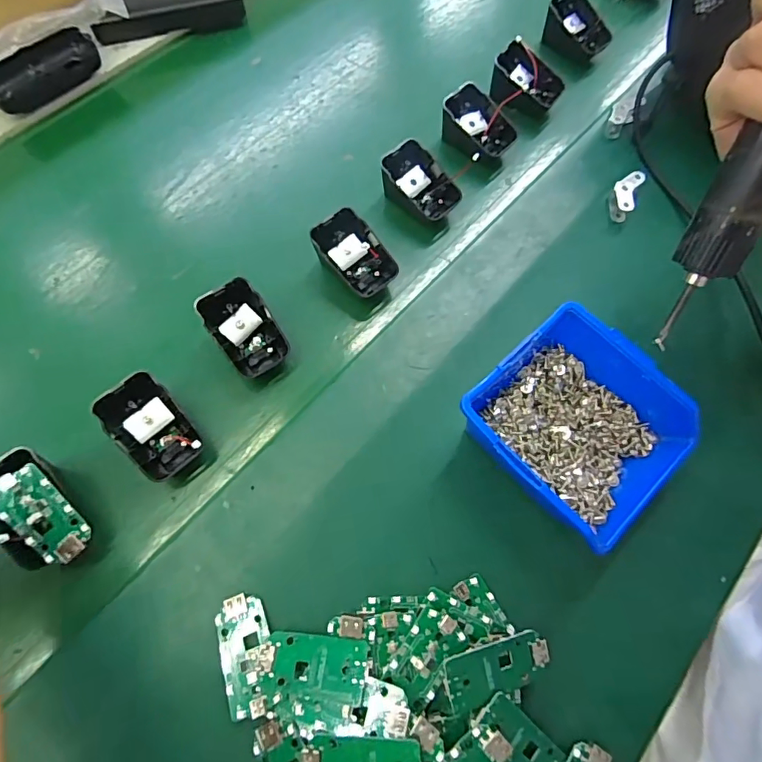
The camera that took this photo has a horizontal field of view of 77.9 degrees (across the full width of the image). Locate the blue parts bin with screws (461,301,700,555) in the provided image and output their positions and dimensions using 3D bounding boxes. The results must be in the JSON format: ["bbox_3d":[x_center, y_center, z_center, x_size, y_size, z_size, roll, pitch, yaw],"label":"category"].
[{"bbox_3d":[0.127,0.033,0.314,0.120,0.063,0.124,-40,76,-17],"label":"blue parts bin with screws"}]

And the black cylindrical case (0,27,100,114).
[{"bbox_3d":[-0.331,-0.301,0.461,0.111,0.028,0.050,-40,75,-13],"label":"black cylindrical case"}]

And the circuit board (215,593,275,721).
[{"bbox_3d":[-0.080,0.160,0.278,0.031,0.011,0.063,-17,72,-6],"label":"circuit board"}]

